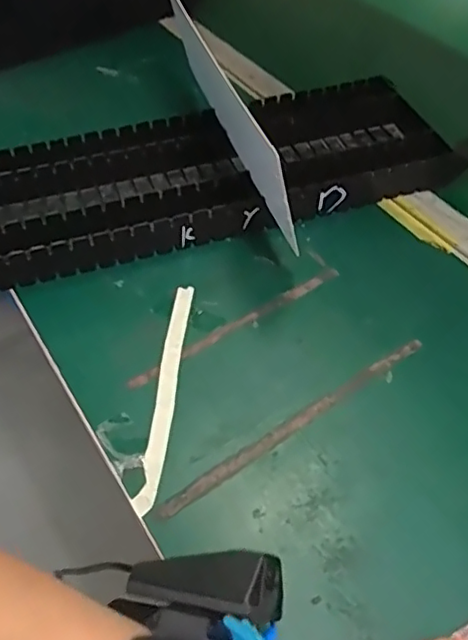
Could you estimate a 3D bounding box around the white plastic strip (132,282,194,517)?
[{"bbox_3d":[-0.043,0.041,0.393,0.013,0.004,0.166,4,50,4],"label":"white plastic strip"}]

